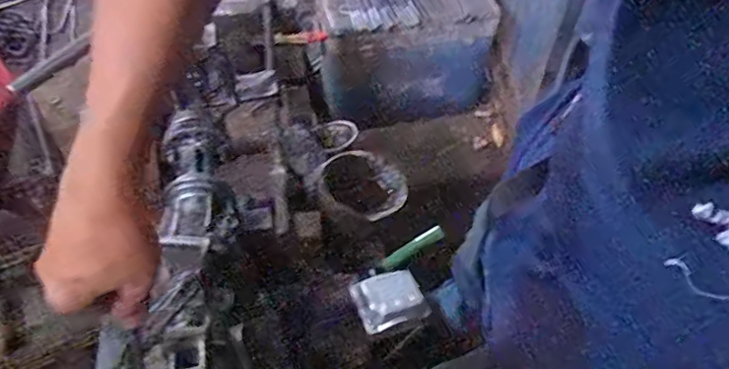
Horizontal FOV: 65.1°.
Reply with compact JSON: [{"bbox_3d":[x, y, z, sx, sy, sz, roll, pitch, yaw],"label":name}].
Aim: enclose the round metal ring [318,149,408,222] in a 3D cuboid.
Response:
[{"bbox_3d":[-0.002,0.001,0.831,0.124,0.023,0.124,10,50,-13],"label":"round metal ring"}]

